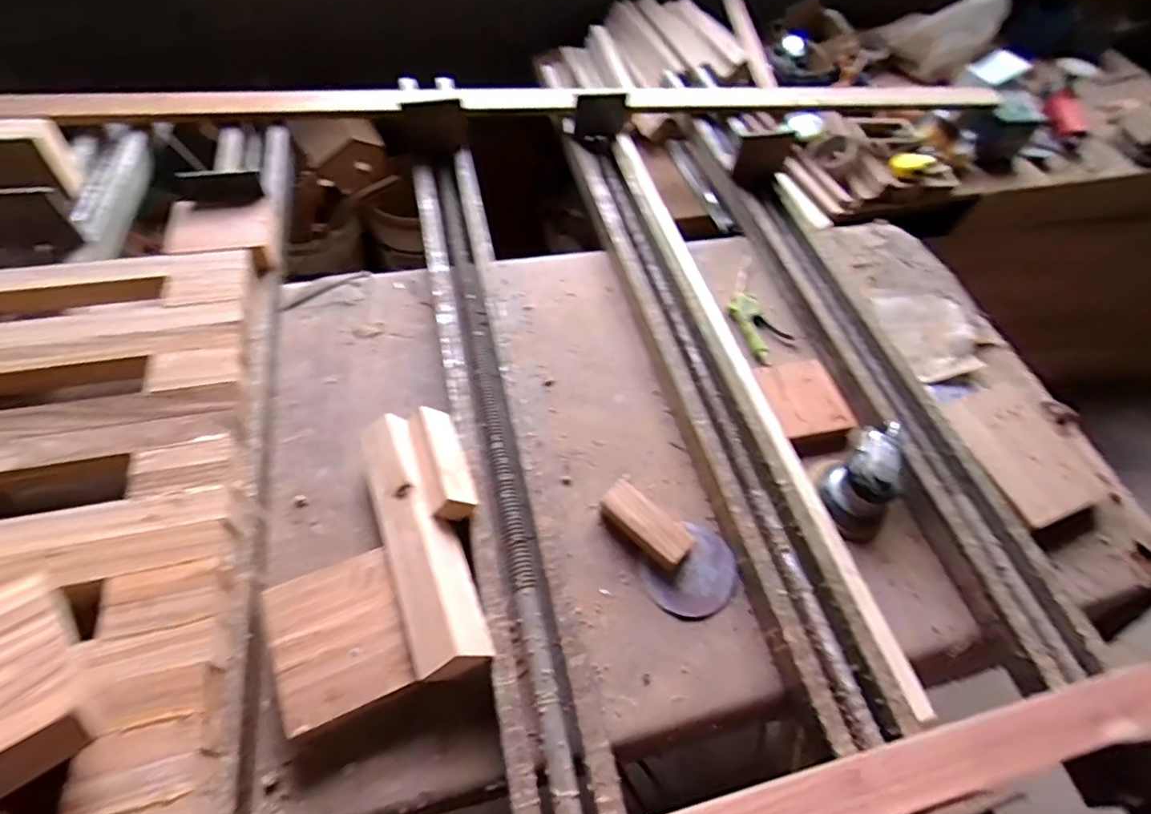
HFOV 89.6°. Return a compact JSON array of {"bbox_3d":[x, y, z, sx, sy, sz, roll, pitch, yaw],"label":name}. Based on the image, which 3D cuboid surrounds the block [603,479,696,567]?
[{"bbox_3d":[0.090,0.148,0.735,0.123,0.042,0.049,40,61,20],"label":"block"}]

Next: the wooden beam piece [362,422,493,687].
[{"bbox_3d":[-0.177,0.143,0.659,0.078,0.059,0.319,-18,59,-17],"label":"wooden beam piece"}]

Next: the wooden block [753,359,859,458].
[{"bbox_3d":[0.344,-0.004,0.872,0.115,0.029,0.152,-12,58,-13],"label":"wooden block"}]

